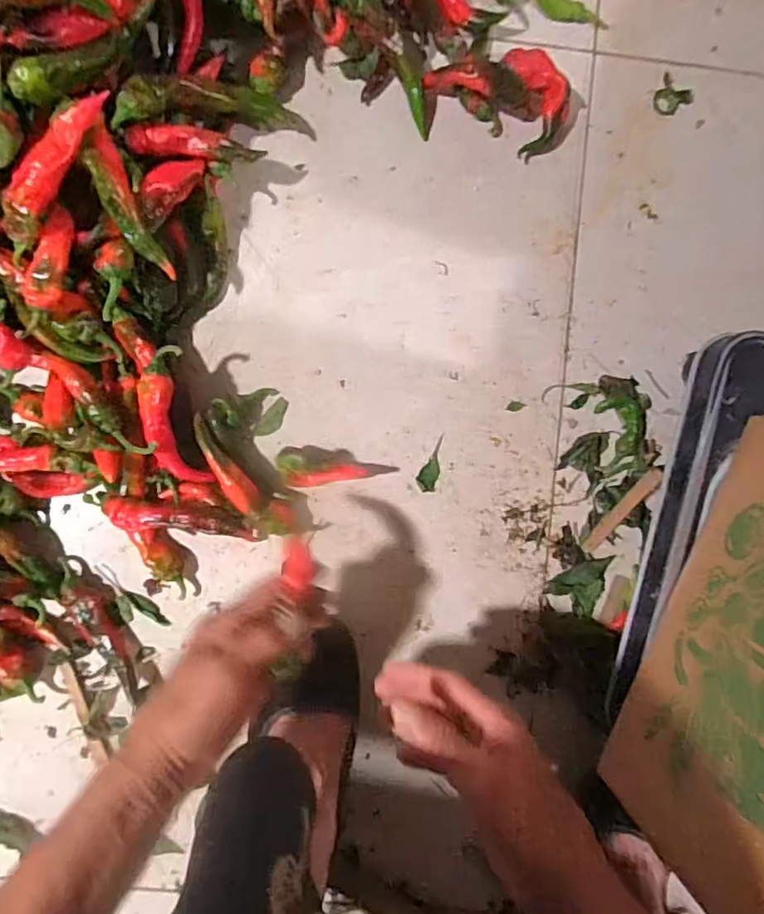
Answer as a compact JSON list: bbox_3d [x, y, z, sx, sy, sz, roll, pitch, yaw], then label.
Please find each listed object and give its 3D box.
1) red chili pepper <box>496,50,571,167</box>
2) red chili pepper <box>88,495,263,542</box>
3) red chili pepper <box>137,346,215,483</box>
[{"bbox_3d":[0.131,-0.311,0.485,0.050,0.030,0.080,-27,90,-2],"label":"red chili pepper"},{"bbox_3d":[-0.162,0.051,0.462,0.132,0.031,0.027,11,89,-15],"label":"red chili pepper"},{"bbox_3d":[-0.169,-0.028,0.445,0.038,0.021,0.112,-8,110,-2],"label":"red chili pepper"}]

